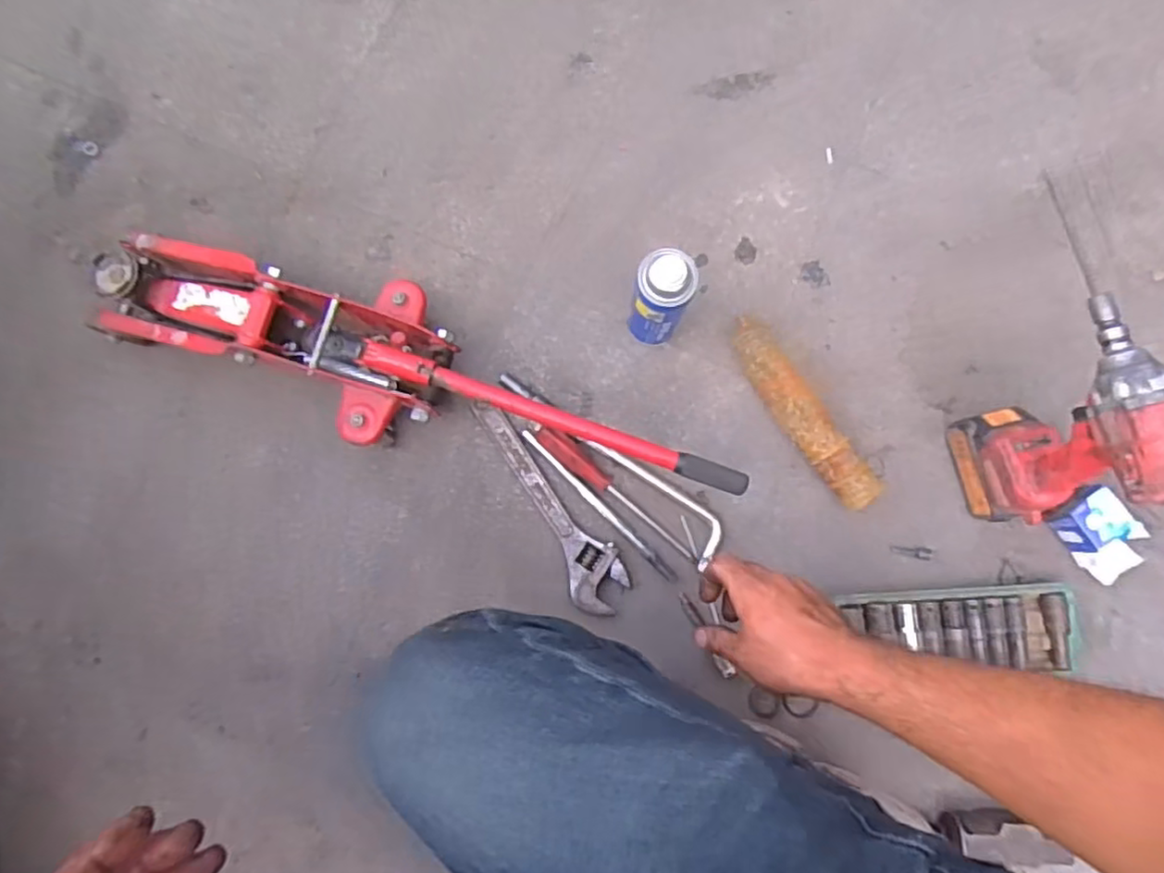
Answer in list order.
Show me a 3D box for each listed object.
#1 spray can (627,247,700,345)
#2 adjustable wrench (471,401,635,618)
[{"bbox_3d":[0.084,-0.141,0.721,0.057,0.156,0.061,0,81,0],"label":"spray can"},{"bbox_3d":[-0.038,0.074,0.765,0.063,0.012,0.269,-33,83,-5],"label":"adjustable wrench"}]

